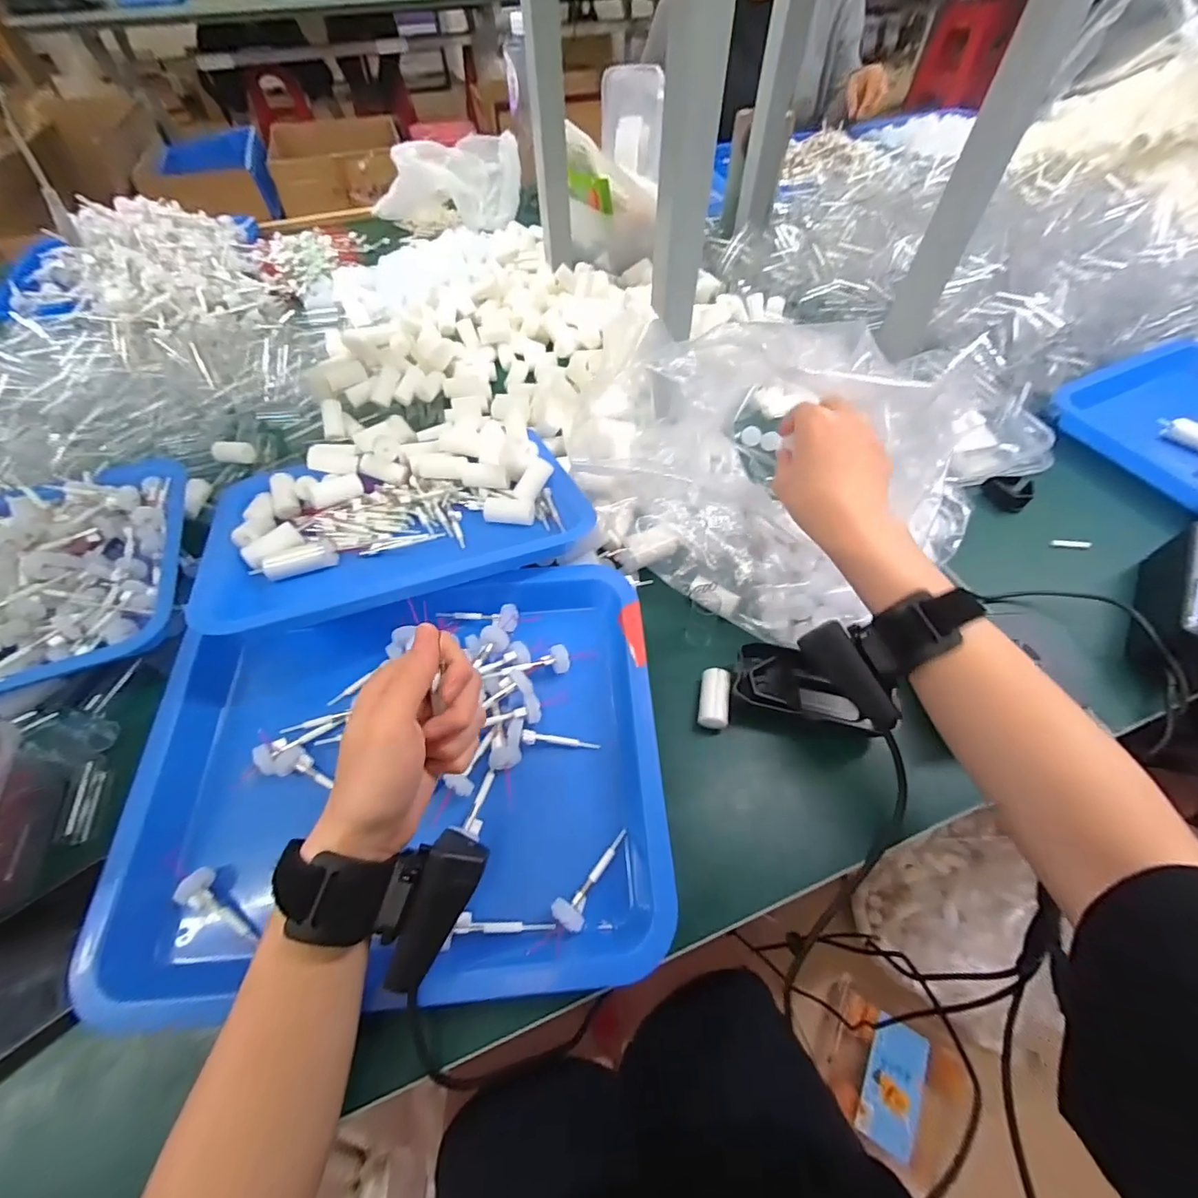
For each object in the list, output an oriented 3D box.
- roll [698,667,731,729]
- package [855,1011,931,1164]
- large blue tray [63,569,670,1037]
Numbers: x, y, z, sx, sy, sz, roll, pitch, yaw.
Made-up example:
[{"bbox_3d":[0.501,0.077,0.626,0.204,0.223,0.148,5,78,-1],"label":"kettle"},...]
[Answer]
[{"bbox_3d":[0.085,0.076,0.379,0.022,0.025,0.044,9,57,7],"label":"roll"},{"bbox_3d":[0.446,0.733,0.765,0.072,0.013,0.154,14,52,35],"label":"package"},{"bbox_3d":[-0.125,0.114,0.353,0.327,0.066,0.267,-6,57,-3],"label":"large blue tray"}]

